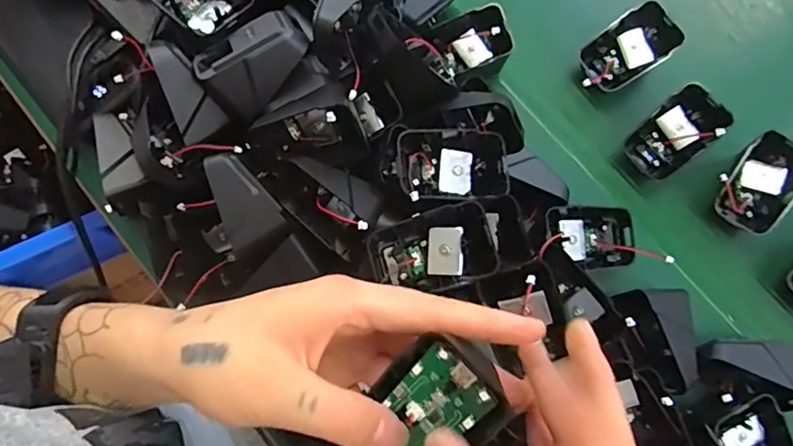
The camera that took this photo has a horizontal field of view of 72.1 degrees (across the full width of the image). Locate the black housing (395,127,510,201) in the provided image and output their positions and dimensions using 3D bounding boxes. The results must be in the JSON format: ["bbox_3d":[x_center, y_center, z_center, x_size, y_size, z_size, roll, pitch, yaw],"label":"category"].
[{"bbox_3d":[0.034,-0.037,0.338,0.067,0.026,0.042,-4,78,-2],"label":"black housing"}]

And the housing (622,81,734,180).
[{"bbox_3d":[0.204,-0.066,0.404,0.063,0.039,0.045,-37,81,-9],"label":"housing"}]

